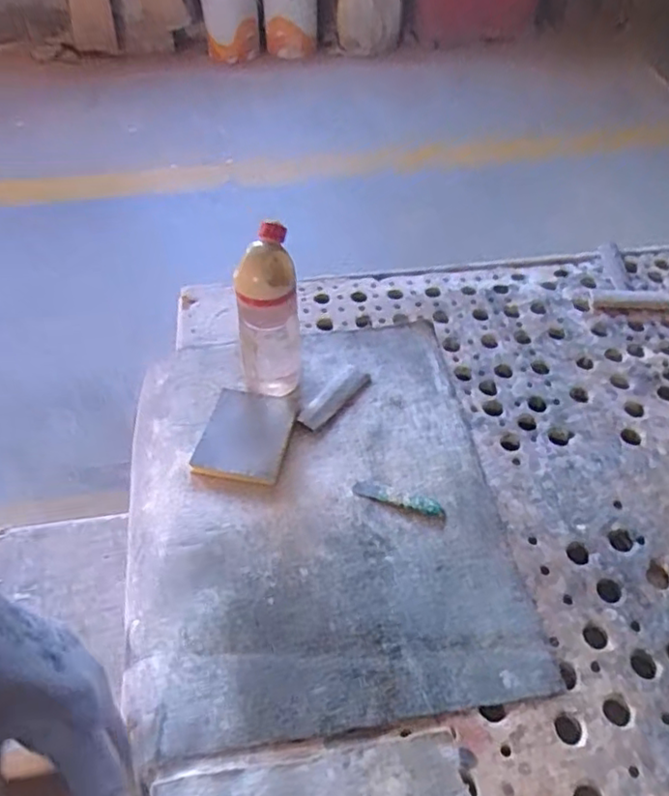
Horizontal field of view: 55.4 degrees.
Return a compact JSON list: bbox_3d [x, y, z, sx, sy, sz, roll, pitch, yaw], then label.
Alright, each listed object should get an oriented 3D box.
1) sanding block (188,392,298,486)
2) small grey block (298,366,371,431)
[{"bbox_3d":[-0.107,0.040,0.767,0.105,0.018,0.134,3,51,12],"label":"sanding block"},{"bbox_3d":[0.000,0.000,0.818,0.041,0.014,0.122,28,54,25],"label":"small grey block"}]

